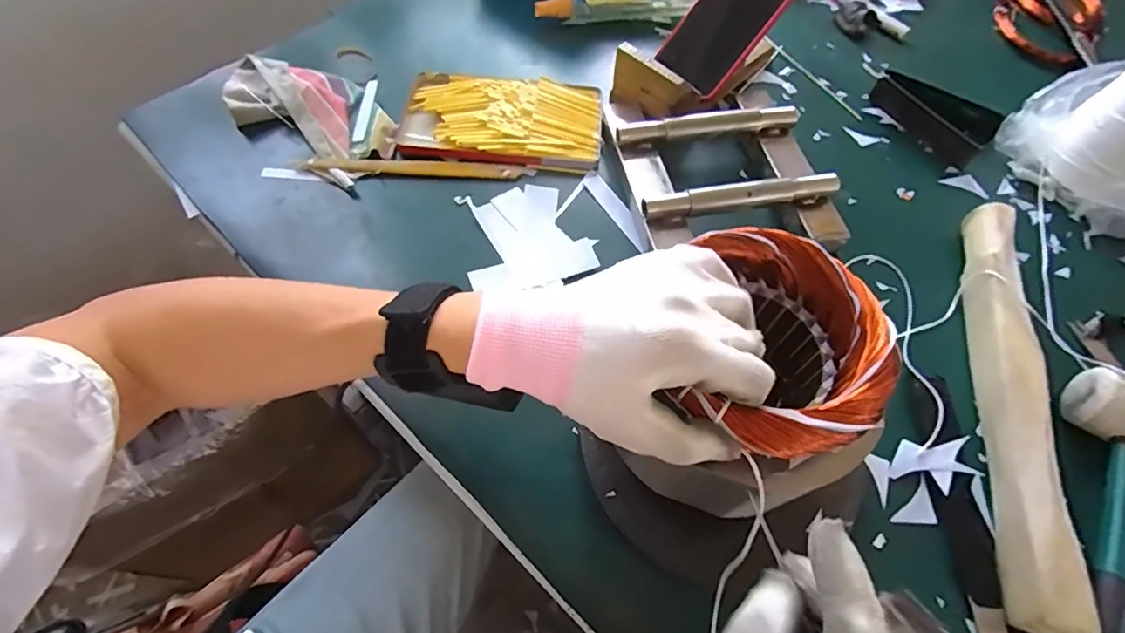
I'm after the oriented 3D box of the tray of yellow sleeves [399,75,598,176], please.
[{"bbox_3d":[-0.060,-0.201,0.533,0.197,0.017,0.120,3,60,-1],"label":"tray of yellow sleeves"}]

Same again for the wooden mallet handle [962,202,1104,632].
[{"bbox_3d":[0.335,0.047,0.389,0.034,0.036,0.334,14,60,5],"label":"wooden mallet handle"}]

